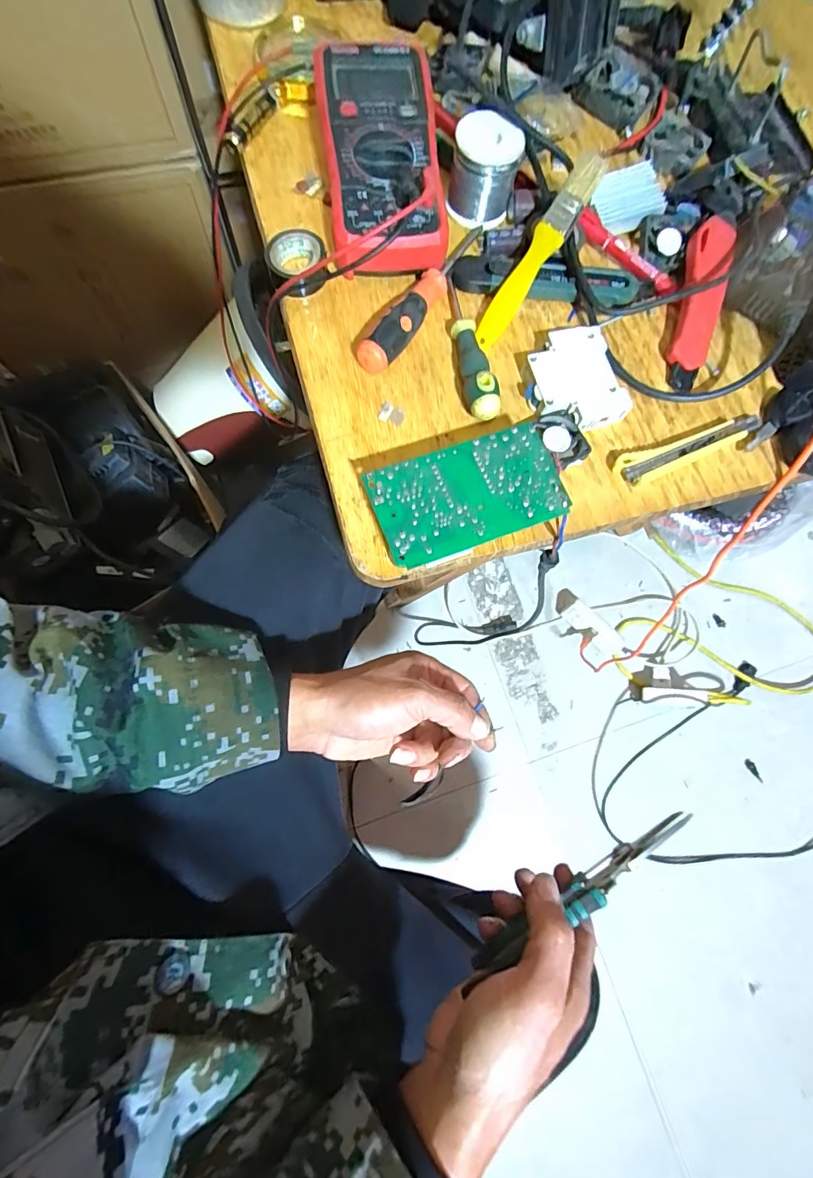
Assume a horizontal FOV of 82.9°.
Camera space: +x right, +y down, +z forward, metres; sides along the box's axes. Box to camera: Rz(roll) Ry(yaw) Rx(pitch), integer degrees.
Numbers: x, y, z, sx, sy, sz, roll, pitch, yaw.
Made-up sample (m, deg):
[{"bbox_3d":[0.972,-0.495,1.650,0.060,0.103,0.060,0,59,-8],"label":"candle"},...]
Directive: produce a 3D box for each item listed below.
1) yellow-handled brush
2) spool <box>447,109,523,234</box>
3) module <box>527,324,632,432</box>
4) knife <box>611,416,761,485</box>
[{"bbox_3d":[0.102,-0.260,0.358,0.021,0.013,0.162,33,94,7],"label":"yellow-handled brush"},{"bbox_3d":[0.063,-0.343,0.380,0.054,0.055,0.051,12,75,-1],"label":"spool"},{"bbox_3d":[0.128,-0.159,0.352,0.064,0.019,0.076,-15,77,-8],"label":"module"},{"bbox_3d":[0.216,-0.108,0.350,0.126,0.010,0.024,-22,78,-9],"label":"knife"}]

